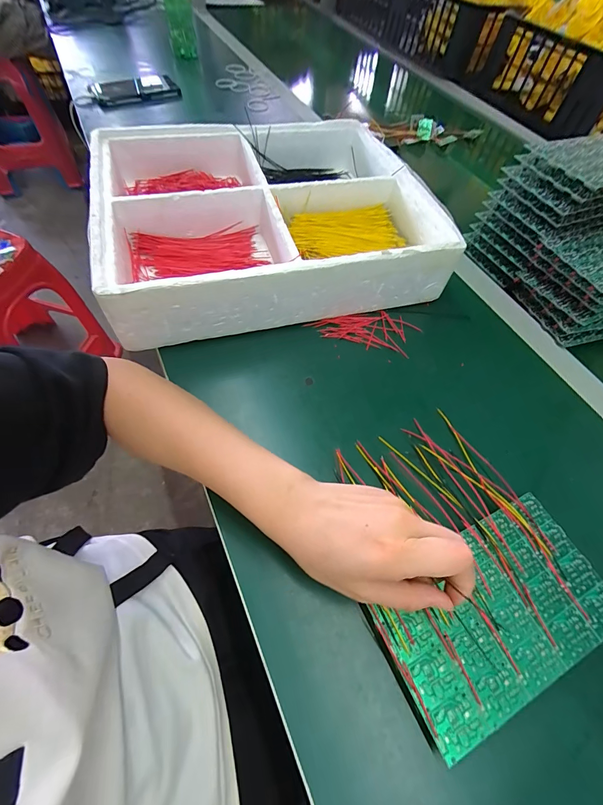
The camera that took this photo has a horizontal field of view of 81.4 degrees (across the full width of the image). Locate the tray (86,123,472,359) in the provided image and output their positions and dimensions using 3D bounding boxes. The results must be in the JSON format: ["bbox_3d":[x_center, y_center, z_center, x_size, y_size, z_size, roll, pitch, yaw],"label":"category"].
[{"bbox_3d":[-0.048,-0.240,0.443,0.365,0.079,0.323,-12,61,-12],"label":"tray"}]

